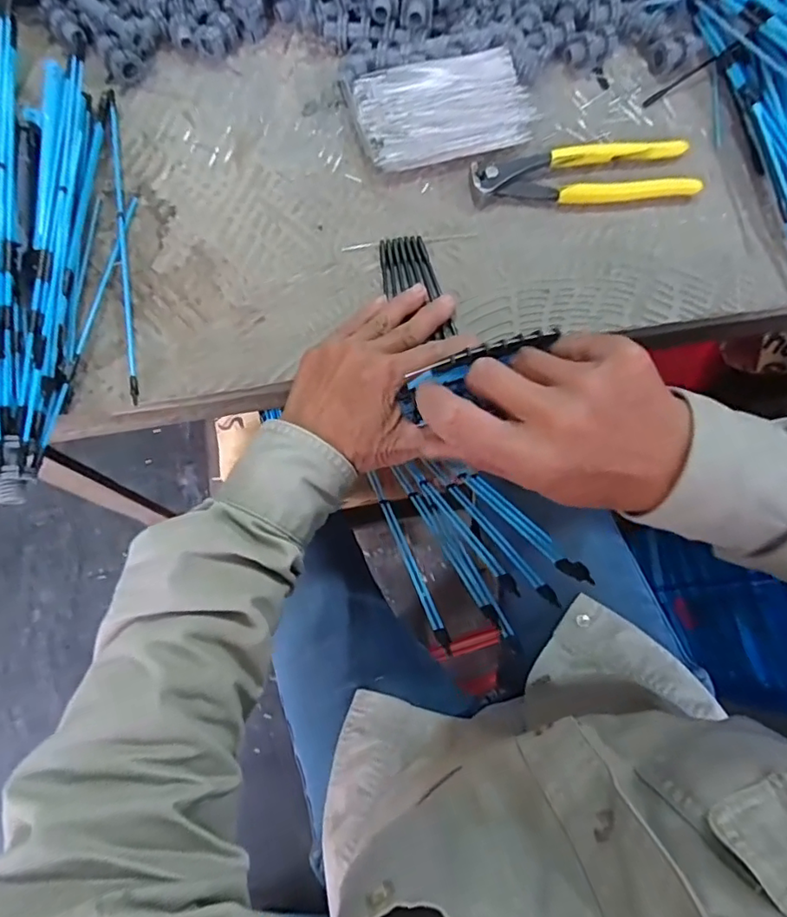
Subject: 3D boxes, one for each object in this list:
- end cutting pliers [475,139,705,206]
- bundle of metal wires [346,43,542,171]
[{"bbox_3d":[0.141,-0.211,0.423,0.163,0.015,0.043,-5,73,-2],"label":"end cutting pliers"},{"bbox_3d":[0.038,-0.267,0.436,0.131,0.019,0.081,-14,74,-5],"label":"bundle of metal wires"}]

